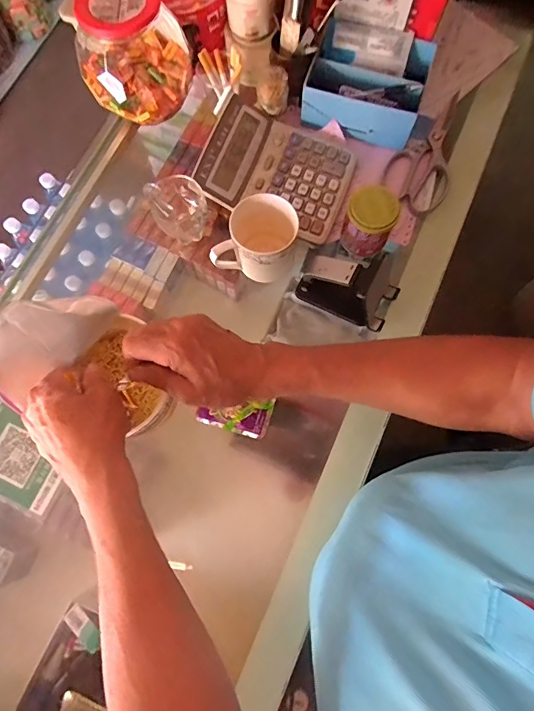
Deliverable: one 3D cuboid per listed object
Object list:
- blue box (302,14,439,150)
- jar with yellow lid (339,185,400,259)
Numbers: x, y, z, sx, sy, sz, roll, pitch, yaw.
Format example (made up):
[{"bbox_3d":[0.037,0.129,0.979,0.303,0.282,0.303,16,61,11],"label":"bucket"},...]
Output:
[{"bbox_3d":[0.138,-0.377,0.597,0.154,0.085,0.119,20,76,6],"label":"blue box"},{"bbox_3d":[0.130,-0.171,0.545,0.060,0.061,0.061,0,74,1],"label":"jar with yellow lid"}]

